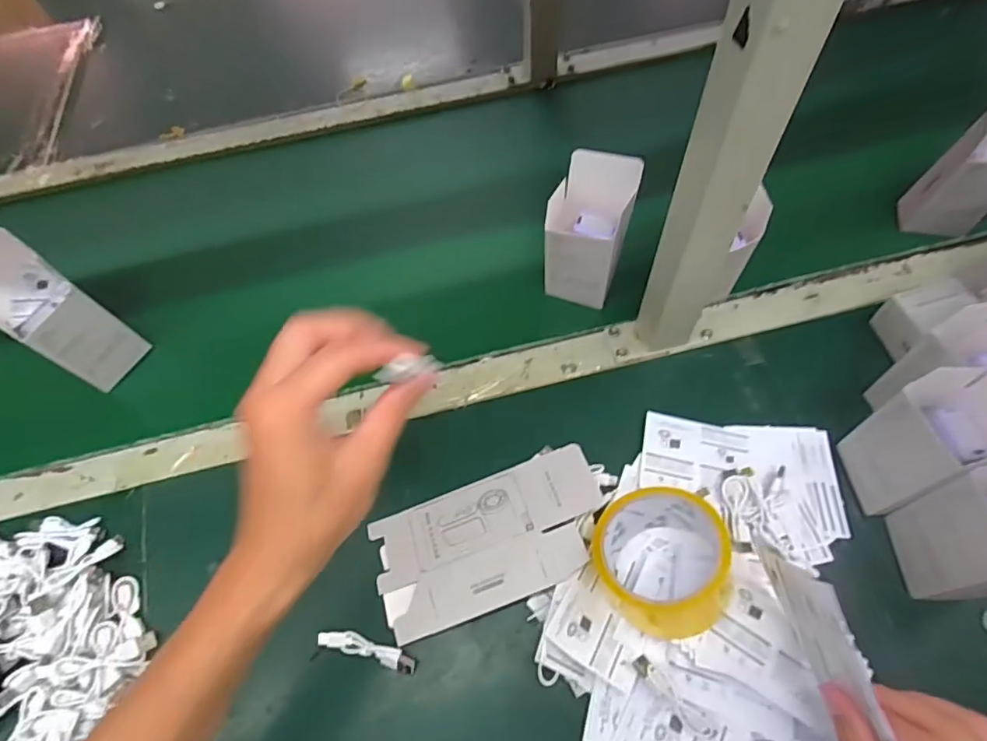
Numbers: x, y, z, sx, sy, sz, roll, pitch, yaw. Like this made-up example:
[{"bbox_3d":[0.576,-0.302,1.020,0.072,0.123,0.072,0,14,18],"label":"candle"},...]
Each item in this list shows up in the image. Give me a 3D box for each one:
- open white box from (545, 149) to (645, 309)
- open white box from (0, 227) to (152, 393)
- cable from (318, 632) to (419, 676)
[{"bbox_3d":[0.087,-0.125,0.513,0.072,0.150,0.047,13,63,10],"label":"open white box"},{"bbox_3d":[-0.400,-0.047,0.507,0.042,0.162,0.066,12,58,37],"label":"open white box"},{"bbox_3d":[-0.095,0.214,0.422,0.077,0.014,0.016,13,63,10],"label":"cable"}]

